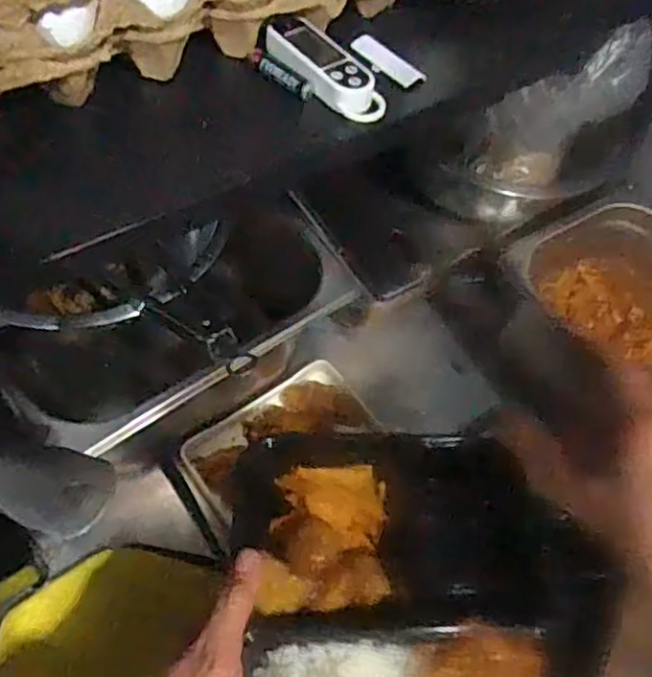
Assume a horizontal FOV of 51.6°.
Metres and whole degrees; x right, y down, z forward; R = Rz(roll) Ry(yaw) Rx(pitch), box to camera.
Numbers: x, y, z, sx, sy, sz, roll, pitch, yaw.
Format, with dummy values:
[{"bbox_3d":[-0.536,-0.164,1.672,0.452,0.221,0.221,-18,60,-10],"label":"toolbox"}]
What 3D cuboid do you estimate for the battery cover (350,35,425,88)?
[{"bbox_3d":[0.034,-0.159,0.386,0.017,0.004,0.050,-33,63,-20],"label":"battery cover"}]

